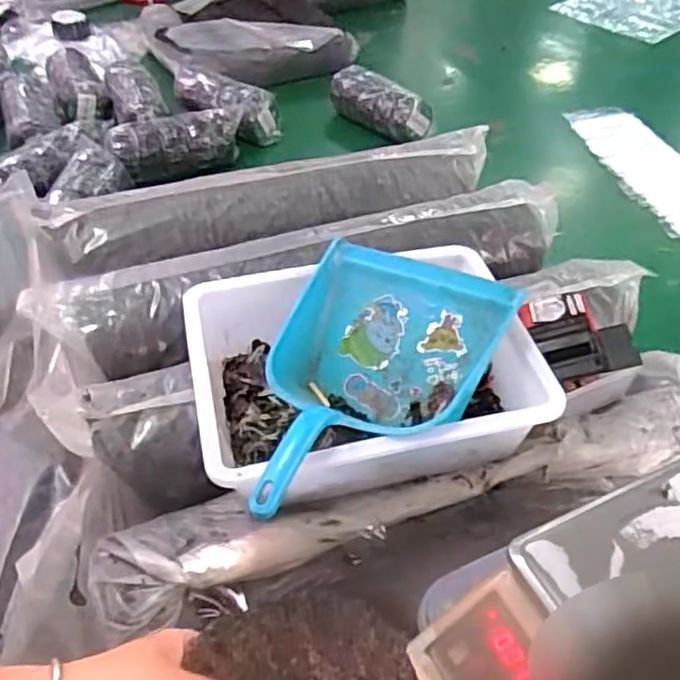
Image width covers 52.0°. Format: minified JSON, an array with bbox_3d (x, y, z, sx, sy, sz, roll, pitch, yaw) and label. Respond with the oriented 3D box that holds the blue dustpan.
[{"bbox_3d":[0.010,0.049,0.718,0.223,0.104,0.340,24,49,22],"label":"blue dustpan"}]

